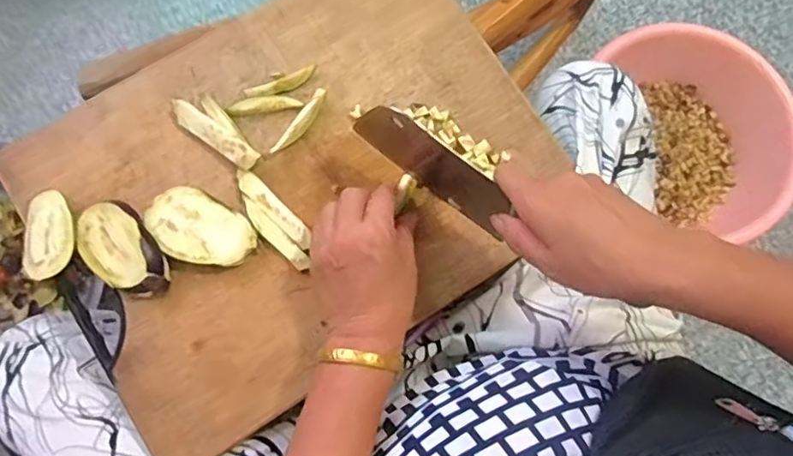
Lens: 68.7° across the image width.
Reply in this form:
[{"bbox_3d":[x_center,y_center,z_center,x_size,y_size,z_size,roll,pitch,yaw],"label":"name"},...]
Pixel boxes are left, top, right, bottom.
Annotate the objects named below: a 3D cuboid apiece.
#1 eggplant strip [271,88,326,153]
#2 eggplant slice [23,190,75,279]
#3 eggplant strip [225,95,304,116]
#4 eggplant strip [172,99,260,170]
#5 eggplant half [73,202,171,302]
[{"bbox_3d":[-0.078,-0.085,0.470,0.012,0.008,0.064,36,80,5],"label":"eggplant strip"},{"bbox_3d":[-0.266,0.005,0.443,0.037,0.006,0.066,-6,79,-2],"label":"eggplant slice"},{"bbox_3d":[-0.108,-0.101,0.473,0.058,0.007,0.013,-8,79,-3],"label":"eggplant strip"},{"bbox_3d":[-0.146,-0.076,0.463,0.082,0.008,0.019,35,80,5],"label":"eggplant strip"},{"bbox_3d":[-0.208,0.018,0.439,0.050,0.018,0.080,-33,81,-7],"label":"eggplant half"}]

